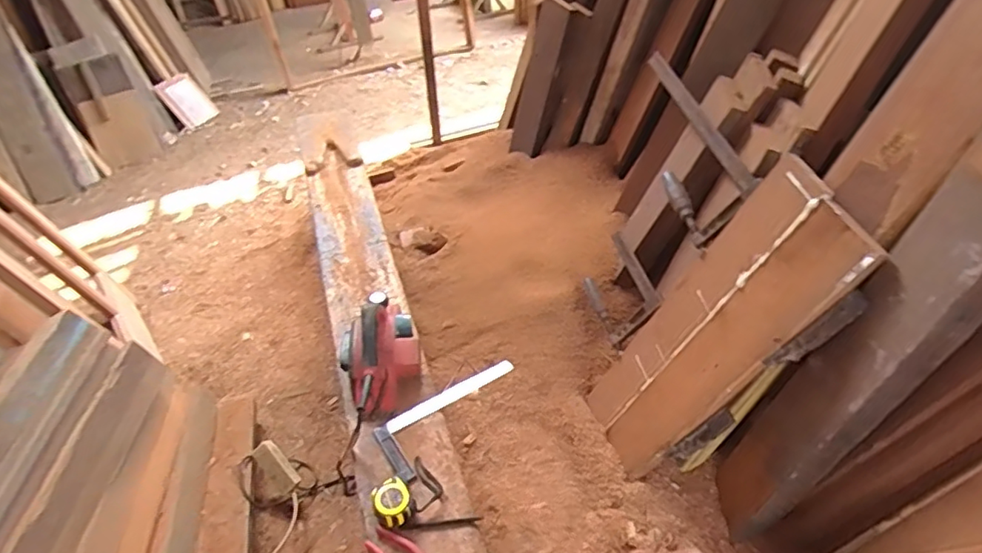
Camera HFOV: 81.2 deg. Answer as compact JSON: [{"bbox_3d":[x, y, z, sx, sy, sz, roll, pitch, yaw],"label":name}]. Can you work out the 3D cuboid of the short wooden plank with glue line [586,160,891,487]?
[{"bbox_3d":[0.386,0.116,1.060,0.019,0.668,0.225,2,46,-27],"label":"short wooden plank with glue line"}]

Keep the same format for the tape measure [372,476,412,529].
[{"bbox_3d":[-0.158,0.365,0.929,0.057,0.031,0.065,-27,44,-22],"label":"tape measure"}]

